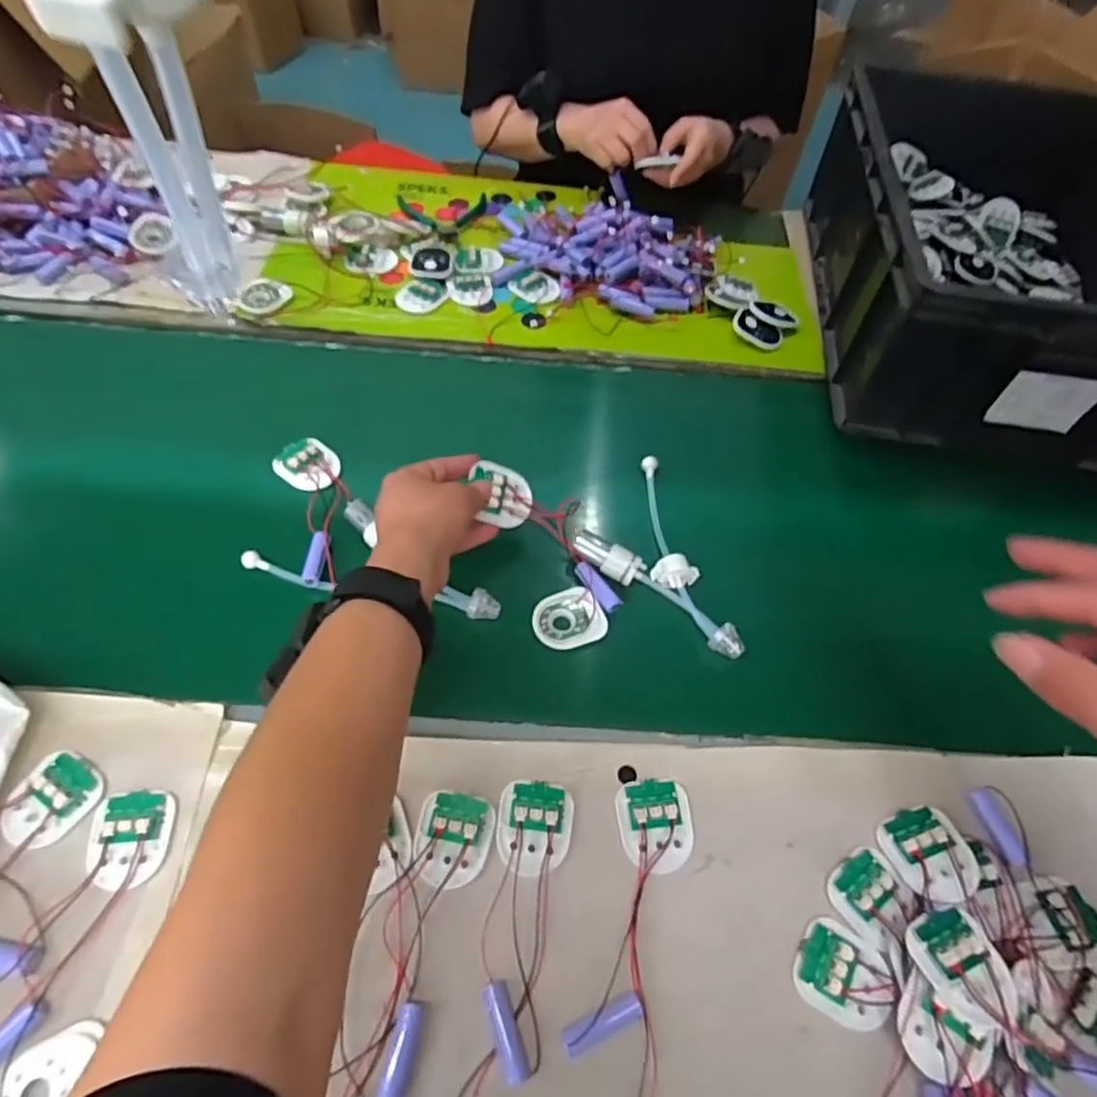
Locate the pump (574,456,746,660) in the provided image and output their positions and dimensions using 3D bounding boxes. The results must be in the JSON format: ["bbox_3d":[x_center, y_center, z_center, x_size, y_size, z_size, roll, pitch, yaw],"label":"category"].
[{"bbox_3d":[0.118,0.002,0.553,0.157,0.020,0.121,34,59,17],"label":"pump"}]

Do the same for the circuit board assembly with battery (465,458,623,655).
[{"bbox_3d":[-0.001,0.000,0.541,0.072,0.024,0.167,-24,82,-20],"label":"circuit board assembly with battery"}]

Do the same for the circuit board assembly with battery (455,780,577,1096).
[{"bbox_3d":[-0.019,0.267,0.375,0.054,0.017,0.252,7,55,-1],"label":"circuit board assembly with battery"}]

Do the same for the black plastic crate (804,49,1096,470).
[{"bbox_3d":[0.490,-0.335,0.711,0.345,0.186,0.513,9,55,1],"label":"black plastic crate"}]

